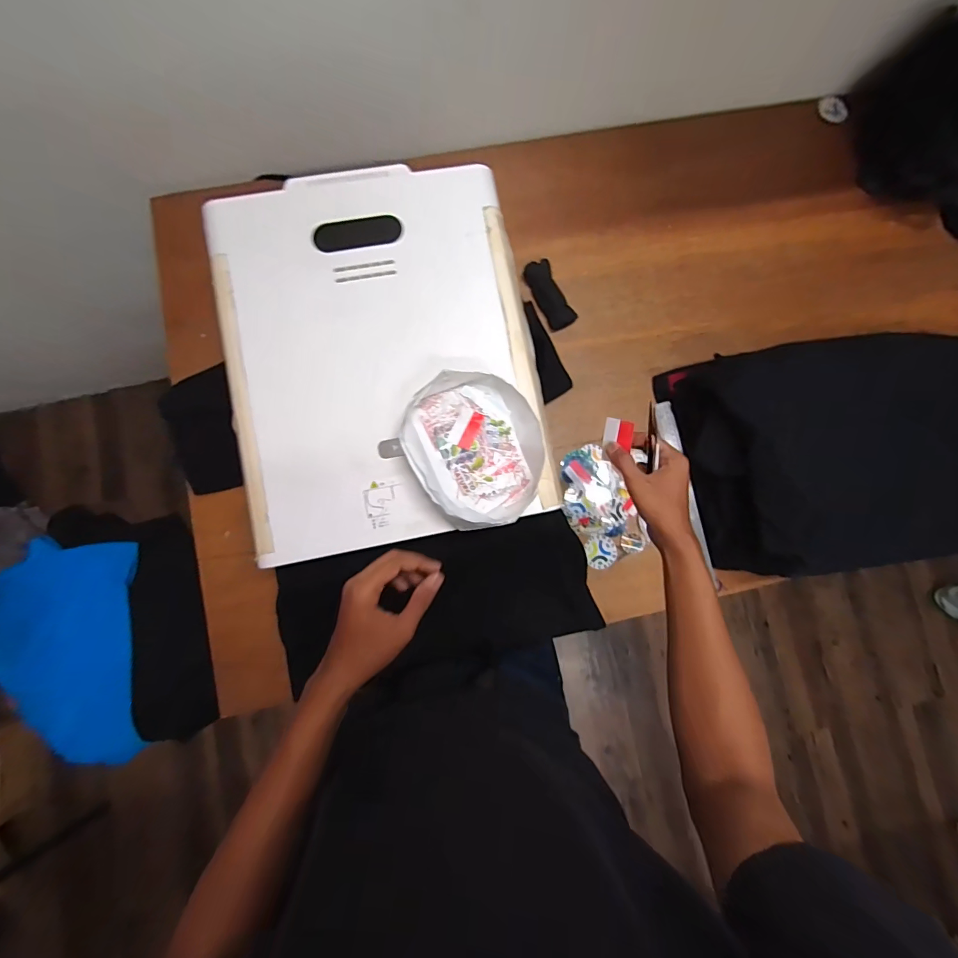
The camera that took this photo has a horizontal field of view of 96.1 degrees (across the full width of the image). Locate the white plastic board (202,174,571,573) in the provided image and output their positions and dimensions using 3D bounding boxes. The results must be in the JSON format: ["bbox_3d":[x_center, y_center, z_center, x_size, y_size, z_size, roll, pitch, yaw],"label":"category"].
[{"bbox_3d":[-0.129,-0.175,0.578,0.396,0.024,0.507,-11,84,-4],"label":"white plastic board"}]

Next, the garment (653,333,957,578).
[{"bbox_3d":[0.621,-0.060,0.697,0.543,0.100,0.373,-10,76,-4],"label":"garment"}]

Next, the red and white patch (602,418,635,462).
[{"bbox_3d":[0.167,-0.047,0.519,0.035,0.004,0.050,13,106,32],"label":"red and white patch"}]

